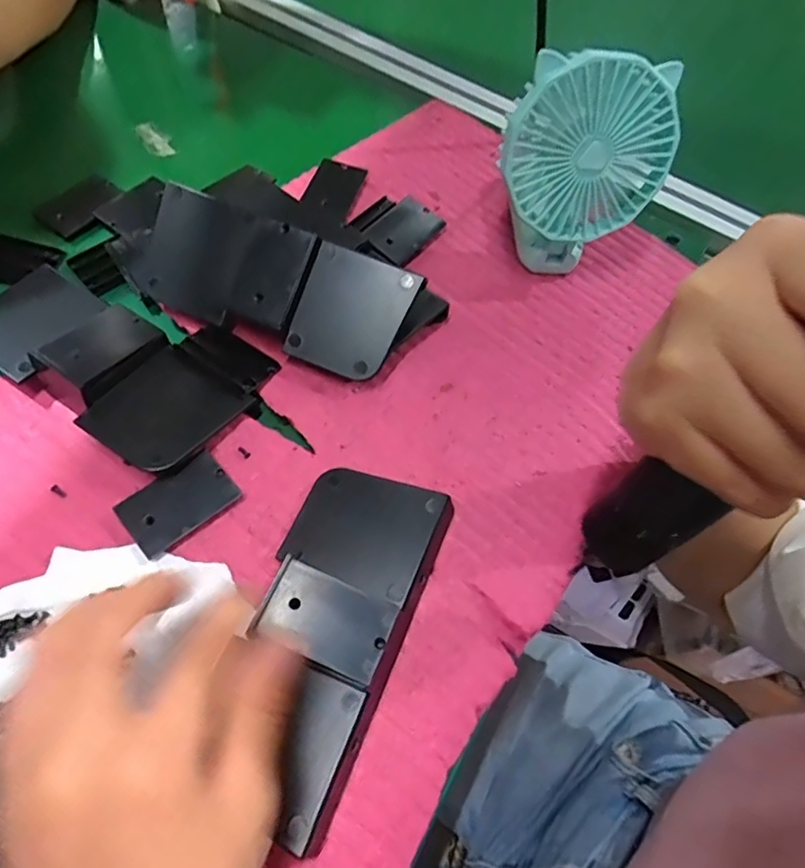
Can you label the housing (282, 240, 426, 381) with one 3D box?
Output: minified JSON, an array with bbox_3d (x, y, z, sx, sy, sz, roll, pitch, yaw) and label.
[{"bbox_3d":[-0.030,-0.070,0.335,0.061,0.007,0.069,22,95,-2],"label":"housing"}]

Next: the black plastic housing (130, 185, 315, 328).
[{"bbox_3d":[-0.110,-0.103,0.341,0.106,0.008,0.069,24,99,13],"label":"black plastic housing"}]

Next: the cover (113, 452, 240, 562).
[{"bbox_3d":[-0.117,0.036,0.301,0.055,0.006,0.035,-36,70,-19],"label":"cover"}]

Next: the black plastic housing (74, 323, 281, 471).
[{"bbox_3d":[-0.123,-0.023,0.323,0.056,0.017,0.097,32,65,12],"label":"black plastic housing"}]

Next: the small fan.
[{"bbox_3d":[0.106,-0.165,0.359,0.097,0.127,0.067,-9,64,-8],"label":"small fan"}]

